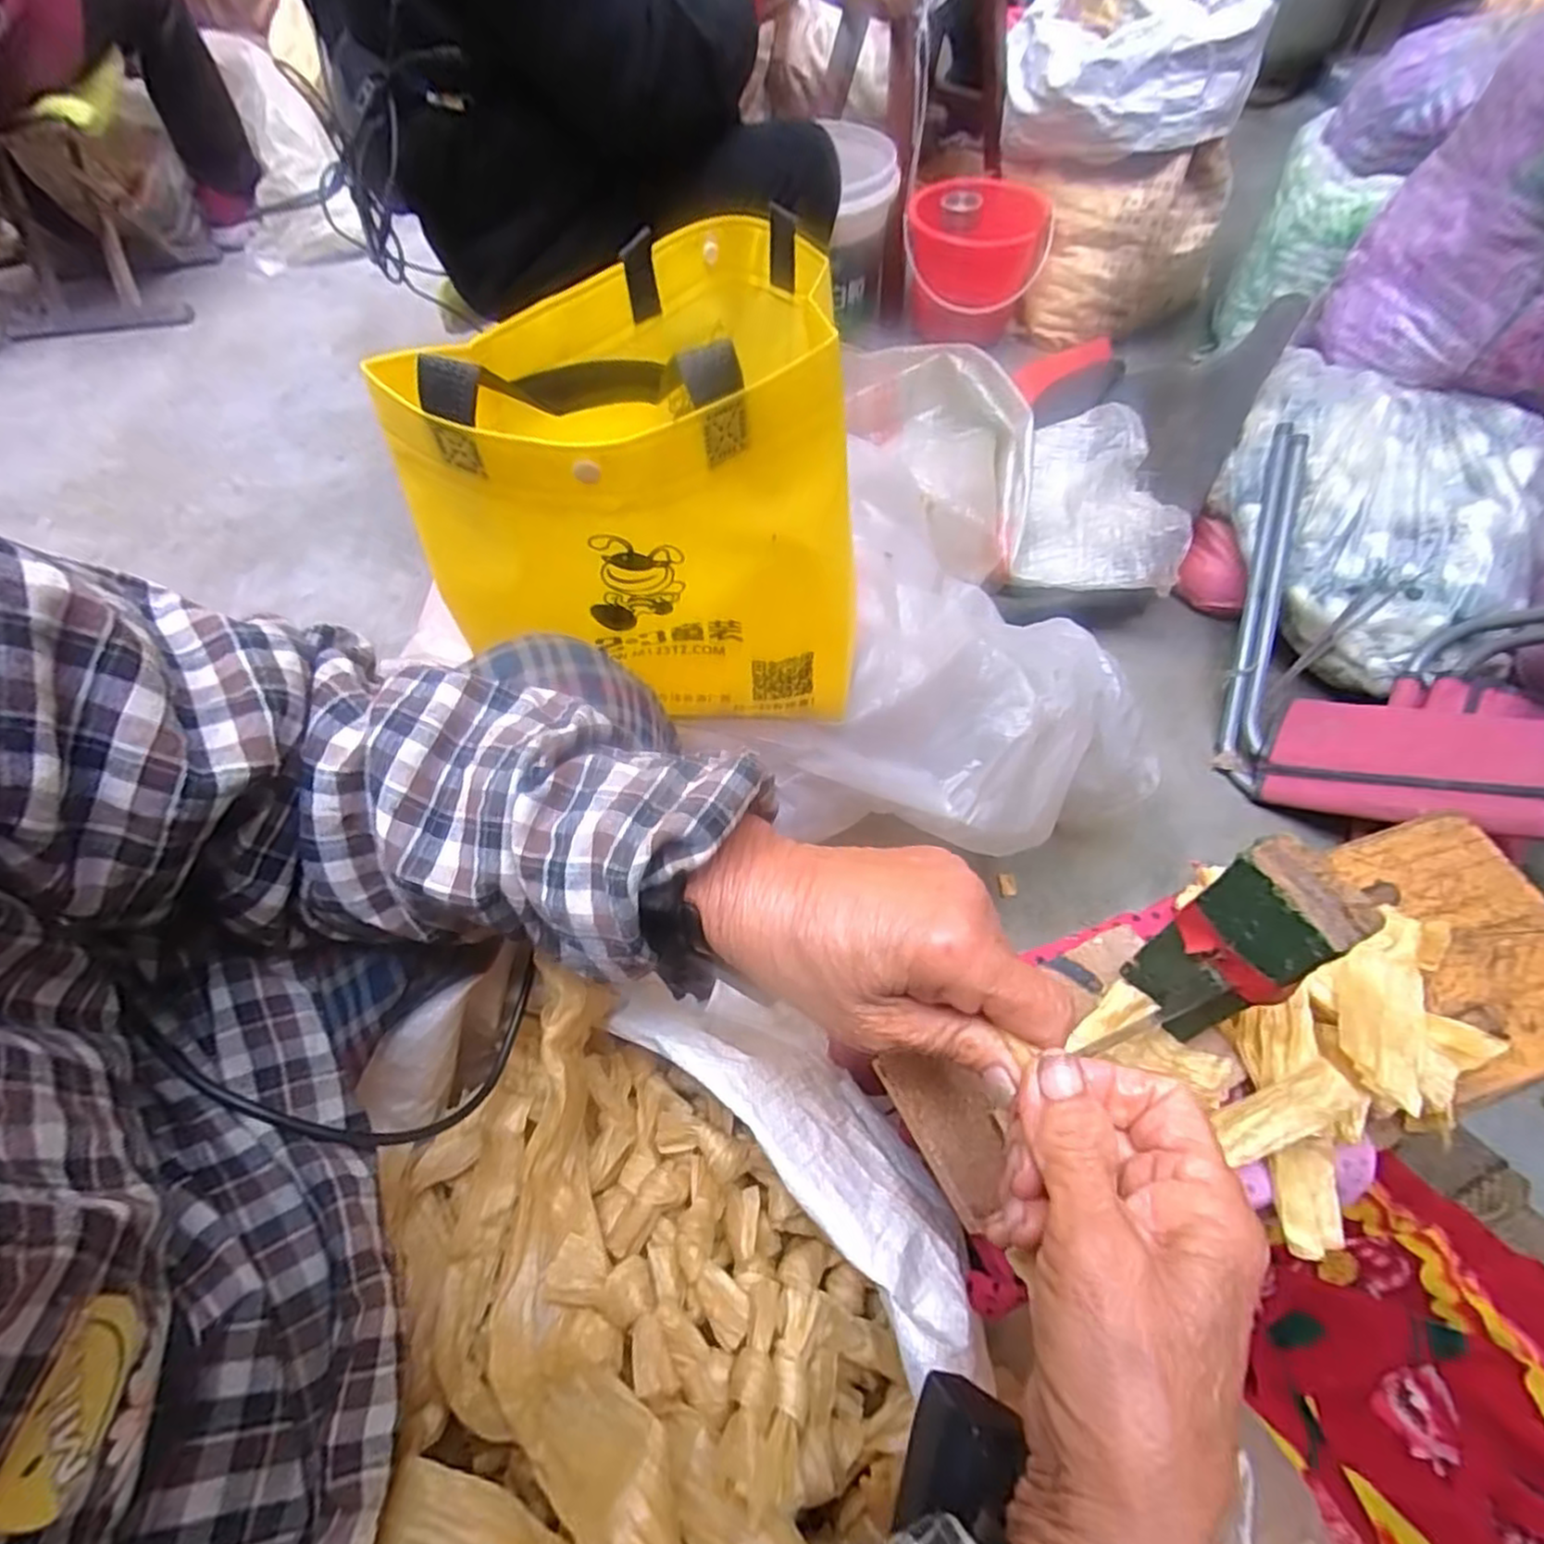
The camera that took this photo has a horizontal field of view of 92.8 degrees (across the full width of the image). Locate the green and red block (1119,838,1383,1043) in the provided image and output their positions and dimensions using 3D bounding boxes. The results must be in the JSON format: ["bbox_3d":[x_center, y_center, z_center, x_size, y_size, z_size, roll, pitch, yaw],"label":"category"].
[{"bbox_3d":[0.171,0.066,0.274,0.024,0.107,0.041,-35,63,-18],"label":"green and red block"}]

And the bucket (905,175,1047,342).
[{"bbox_3d":[0.347,-0.896,1.280,0.225,0.196,0.232,9,59,8],"label":"bucket"}]

